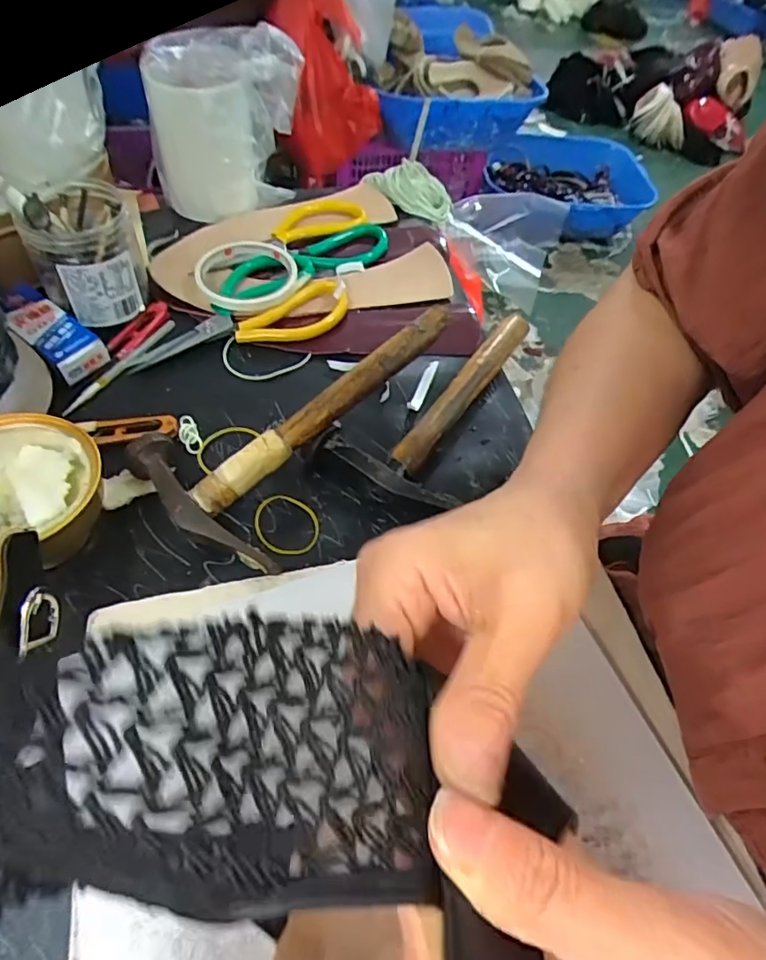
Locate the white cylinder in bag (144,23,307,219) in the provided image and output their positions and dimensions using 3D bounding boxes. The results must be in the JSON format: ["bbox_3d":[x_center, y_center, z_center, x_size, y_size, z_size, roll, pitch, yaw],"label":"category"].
[{"bbox_3d":[-0.159,-0.341,0.533,0.116,0.140,0.110,38,60,21],"label":"white cylinder in bag"}]

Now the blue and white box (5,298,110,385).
[{"bbox_3d":[-0.256,-0.111,0.440,0.079,0.027,0.037,35,59,20],"label":"blue and white box"}]

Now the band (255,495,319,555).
[{"bbox_3d":[-0.064,0.029,0.376,0.042,0.004,0.048,-4,55,-7],"label":"band"}]

